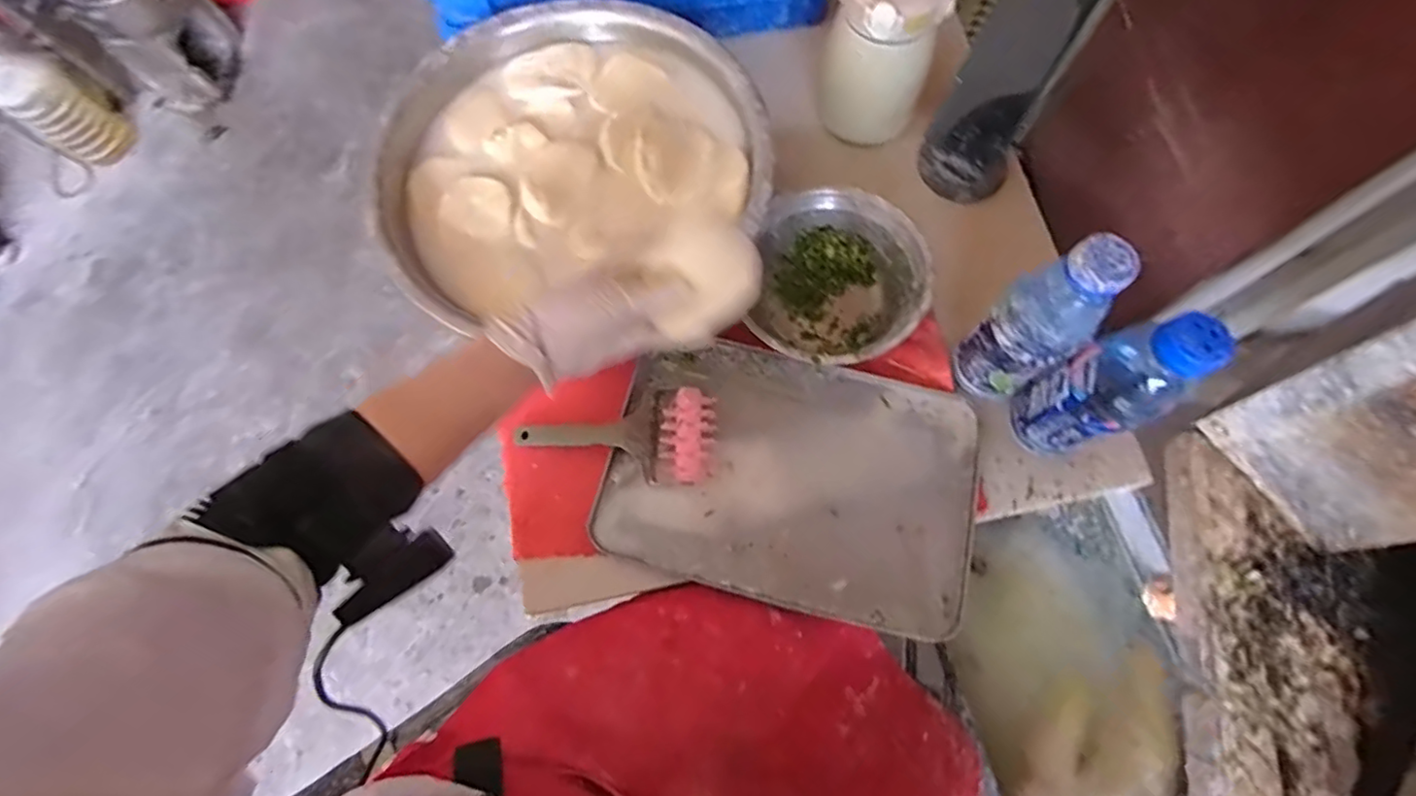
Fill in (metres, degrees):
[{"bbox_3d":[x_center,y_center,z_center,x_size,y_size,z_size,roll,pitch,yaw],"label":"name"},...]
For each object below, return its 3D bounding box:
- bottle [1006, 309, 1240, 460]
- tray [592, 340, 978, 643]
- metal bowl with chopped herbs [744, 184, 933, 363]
[{"bbox_3d":[0.327,-0.005,0.497,0.069,0.219,0.069,-1,72,2],"label":"bottle"},{"bbox_3d":[0.078,0.073,0.578,0.337,0.037,0.232,13,73,6],"label":"tray"},{"bbox_3d":[0.128,-0.110,0.609,0.162,0.070,0.181,8,73,4],"label":"metal bowl with chopped herbs"}]

